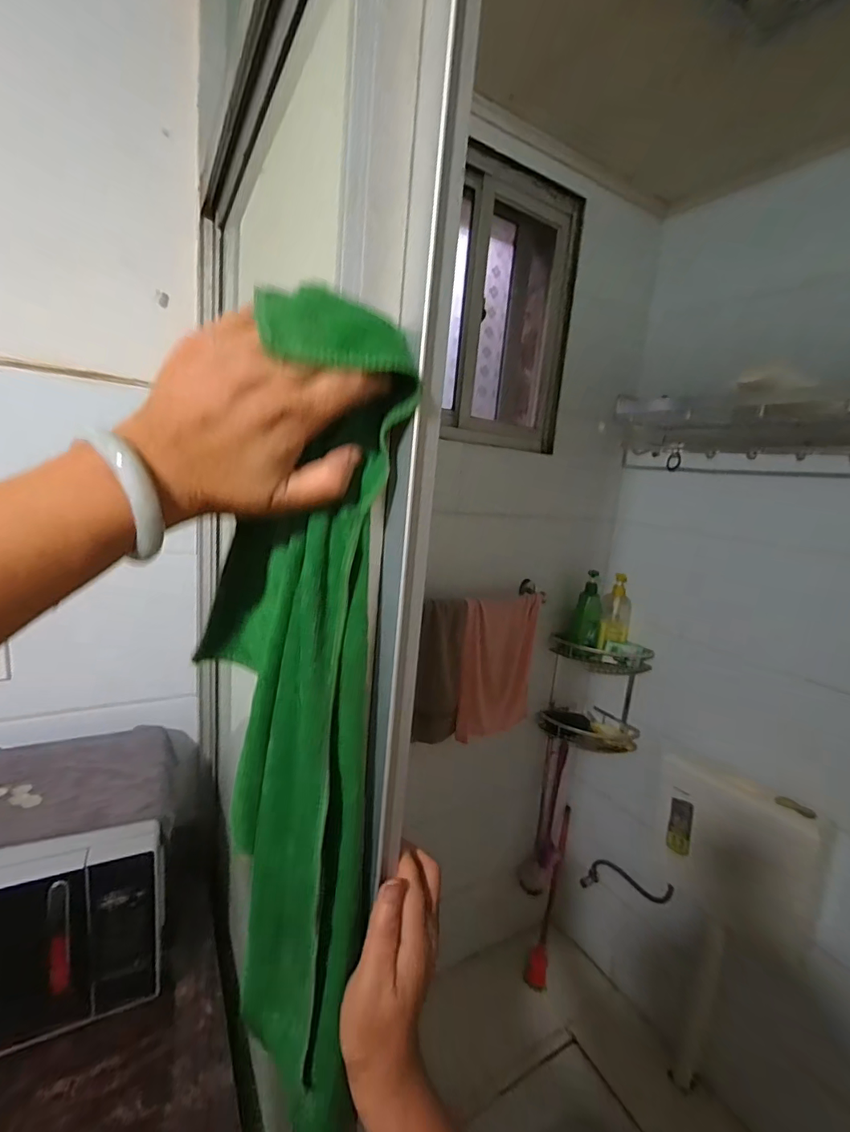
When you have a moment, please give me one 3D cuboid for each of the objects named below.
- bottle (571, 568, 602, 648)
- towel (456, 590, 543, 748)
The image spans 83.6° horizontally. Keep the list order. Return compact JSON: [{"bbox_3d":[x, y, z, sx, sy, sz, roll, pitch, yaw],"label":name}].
[{"bbox_3d":[0.490,0.128,1.428,0.080,0.207,0.094,10,11,21],"label":"bottle"},{"bbox_3d":[0.198,0.271,1.283,0.247,0.364,0.052,-3,14,-39],"label":"towel"}]

